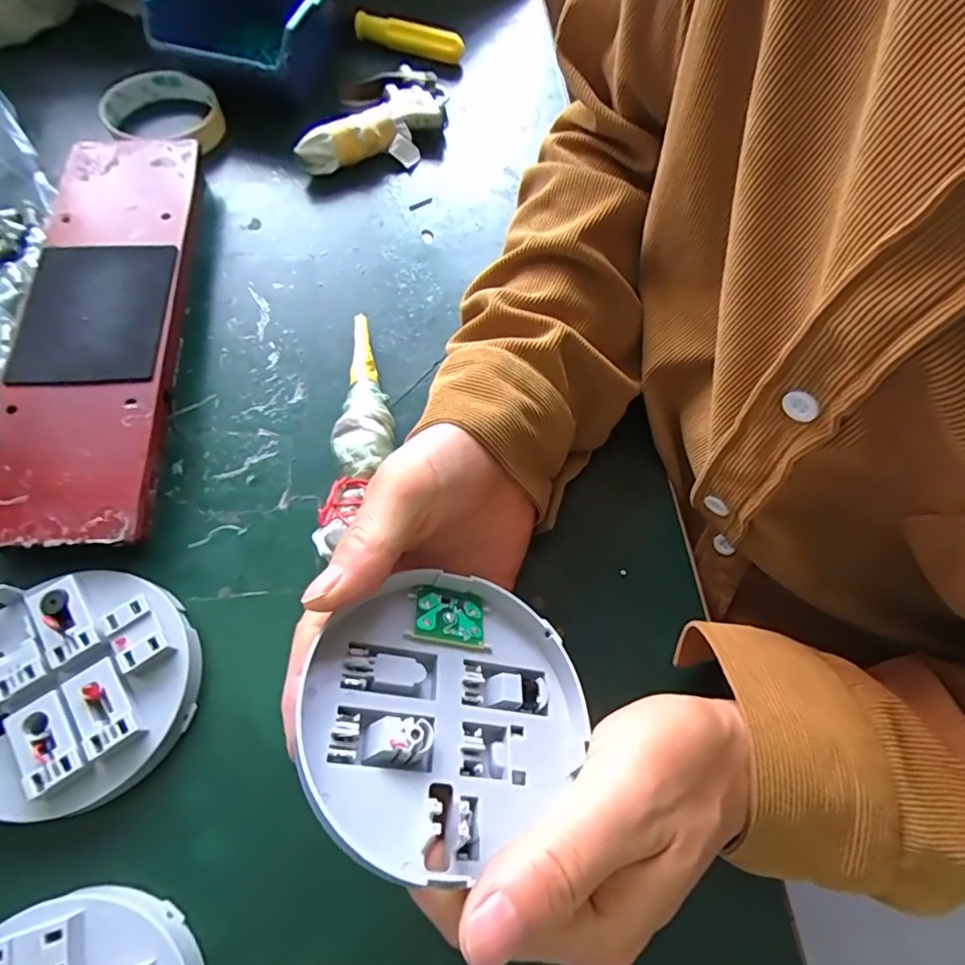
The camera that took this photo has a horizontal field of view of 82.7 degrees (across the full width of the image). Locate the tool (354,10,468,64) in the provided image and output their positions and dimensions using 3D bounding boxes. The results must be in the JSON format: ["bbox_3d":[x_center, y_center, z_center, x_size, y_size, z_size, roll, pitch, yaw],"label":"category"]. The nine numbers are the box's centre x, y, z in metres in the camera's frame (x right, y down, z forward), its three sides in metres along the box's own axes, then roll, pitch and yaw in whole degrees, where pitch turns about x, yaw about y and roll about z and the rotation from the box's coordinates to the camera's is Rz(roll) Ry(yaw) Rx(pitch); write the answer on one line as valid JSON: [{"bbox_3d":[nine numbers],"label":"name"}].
[{"bbox_3d":[-0.063,-0.377,0.463,0.091,0.018,0.022,16,67,5],"label":"tool"}]

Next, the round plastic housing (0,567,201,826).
[{"bbox_3d":[-0.185,0.092,0.248,0.098,0.023,0.101,1,66,-2],"label":"round plastic housing"}]

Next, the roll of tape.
[{"bbox_3d":[-0.240,-0.276,0.416,0.080,0.027,0.094,-31,71,-15],"label":"roll of tape"}]

